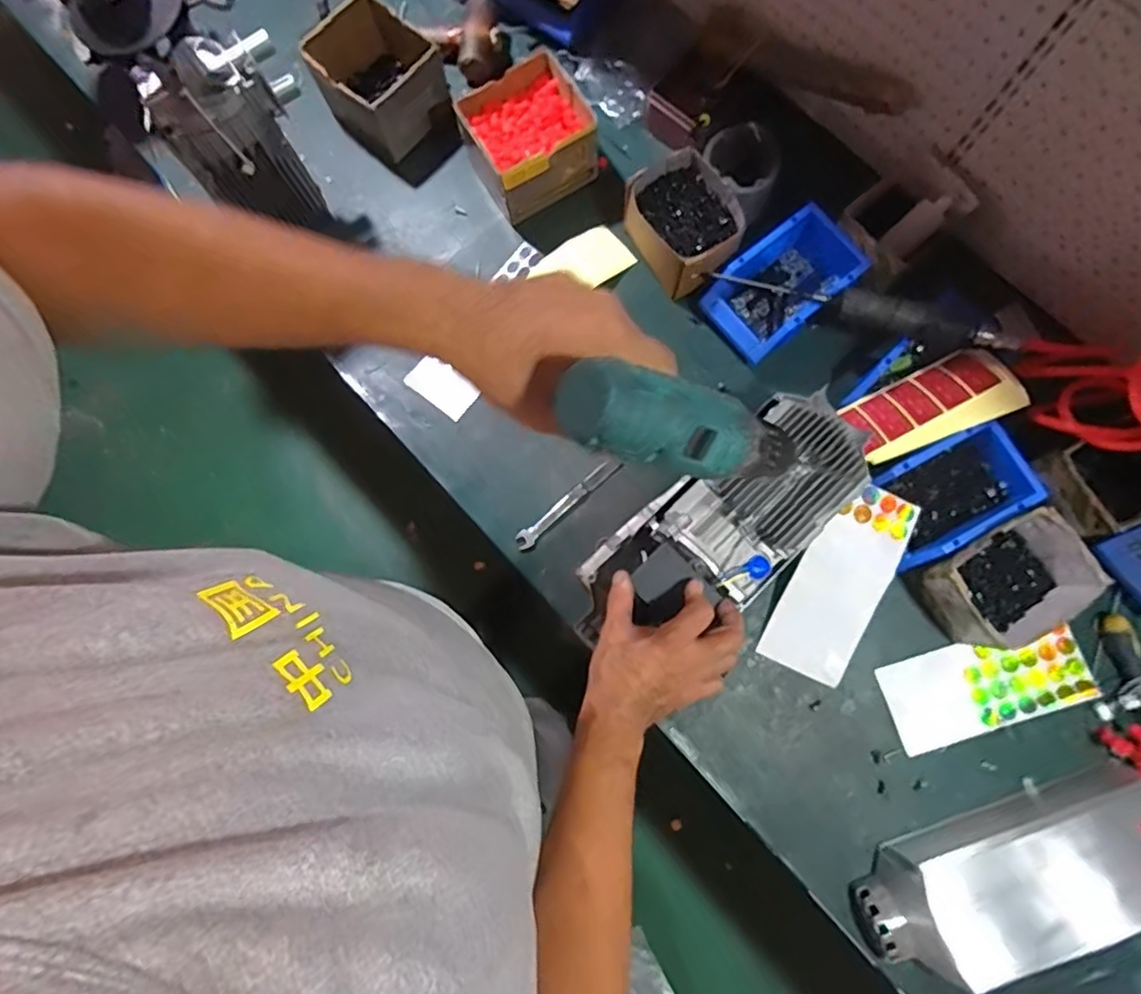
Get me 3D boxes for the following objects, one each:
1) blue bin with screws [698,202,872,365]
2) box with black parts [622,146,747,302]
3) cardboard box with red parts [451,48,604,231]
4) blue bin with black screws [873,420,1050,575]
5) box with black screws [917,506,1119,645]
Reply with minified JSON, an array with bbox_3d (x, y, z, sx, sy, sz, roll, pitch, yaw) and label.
[{"bbox_3d":[0.279,-0.279,0.791,0.192,0.078,0.120,-39,81,-6],"label":"blue bin with screws"},{"bbox_3d":[0.152,-0.361,0.807,0.123,0.079,0.156,-34,80,-5],"label":"box with black parts"},{"bbox_3d":[-0.057,-0.487,0.821,0.150,0.092,0.144,-30,80,-4],"label":"cardboard box with red parts"},{"bbox_3d":[0.454,-0.006,0.728,0.181,0.069,0.115,-30,80,-4],"label":"blue bin with black screws"},{"bbox_3d":[0.508,0.100,0.701,0.149,0.097,0.123,-32,80,-4],"label":"box with black screws"}]

